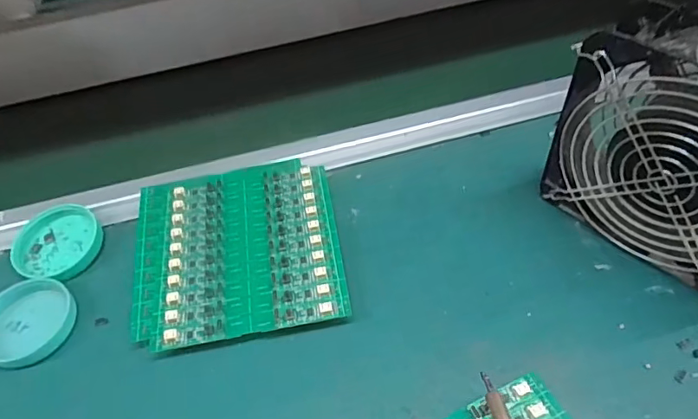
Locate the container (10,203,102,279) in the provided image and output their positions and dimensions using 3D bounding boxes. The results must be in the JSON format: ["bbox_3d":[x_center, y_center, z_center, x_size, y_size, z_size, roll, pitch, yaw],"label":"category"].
[{"bbox_3d":[-0.234,0.026,0.398,0.069,0.013,0.062,13,54,15],"label":"container"}]

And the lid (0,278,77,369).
[{"bbox_3d":[-0.227,0.079,0.350,0.057,0.017,0.062,-3,52,4],"label":"lid"}]

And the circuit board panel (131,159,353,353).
[{"bbox_3d":[-0.084,0.029,0.378,0.150,0.019,0.146,-11,52,-2],"label":"circuit board panel"}]

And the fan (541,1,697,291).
[{"bbox_3d":[0.215,-0.033,0.311,0.059,0.150,0.157,-39,58,-22],"label":"fan"}]

